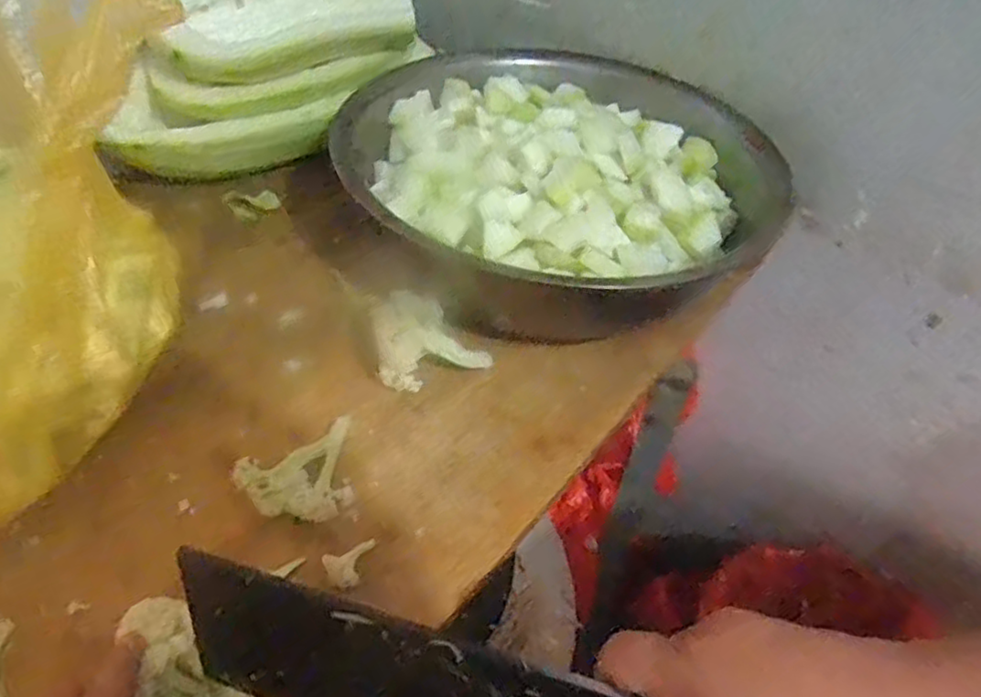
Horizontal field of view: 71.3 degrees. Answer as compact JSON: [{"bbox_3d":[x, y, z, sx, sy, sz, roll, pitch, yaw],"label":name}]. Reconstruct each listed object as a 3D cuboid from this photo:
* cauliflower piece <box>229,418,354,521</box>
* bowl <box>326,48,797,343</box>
[{"bbox_3d":[-0.116,0.083,0.456,0.086,0.029,0.072,-31,56,-31],"label":"cauliflower piece"},{"bbox_3d":[0.053,-0.152,0.644,0.352,0.109,0.385,3,46,-3],"label":"bowl"}]

